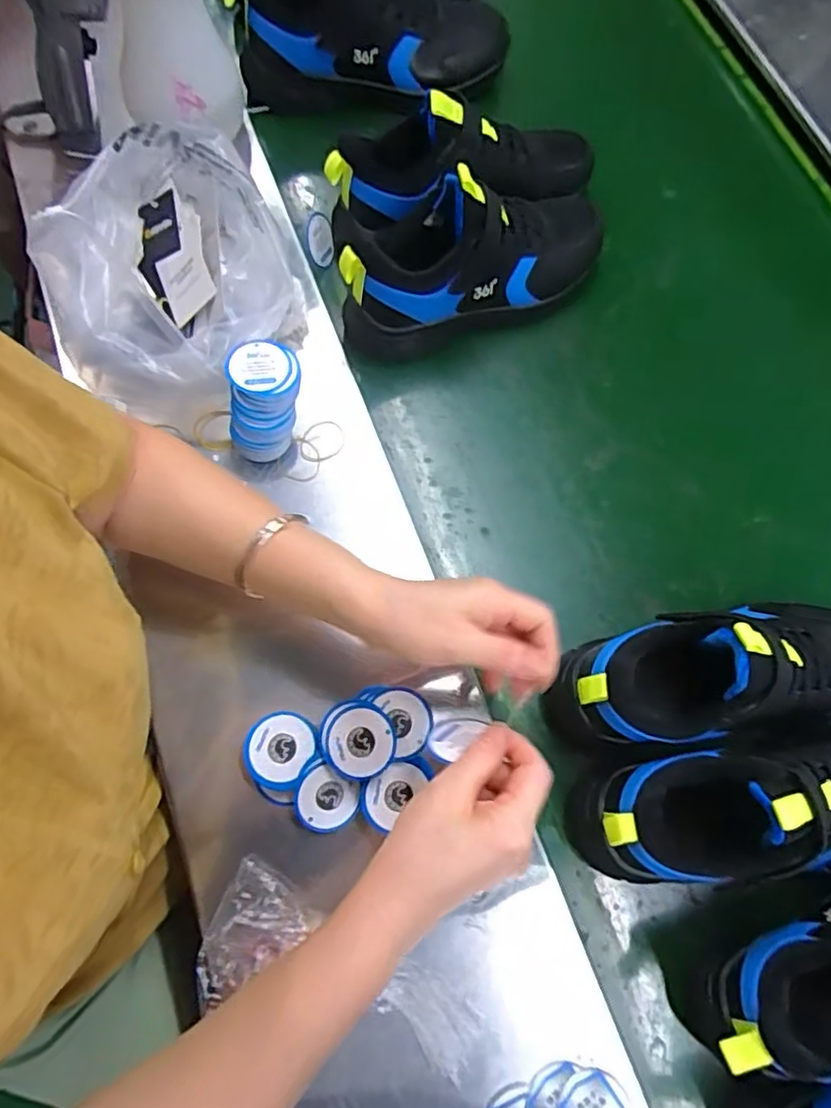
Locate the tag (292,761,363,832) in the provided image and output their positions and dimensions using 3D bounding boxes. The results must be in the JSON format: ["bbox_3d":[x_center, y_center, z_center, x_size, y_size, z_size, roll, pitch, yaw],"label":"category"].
[{"bbox_3d":[-0.063,0.175,0.446,0.044,0.004,0.041,3,80,-17],"label":"tag"}]

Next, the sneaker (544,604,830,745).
[{"bbox_3d":[0.242,0.084,0.462,0.261,0.139,0.085,-6,72,-3],"label":"sneaker"}]

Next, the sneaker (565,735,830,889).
[{"bbox_3d":[0.249,0.184,0.439,0.259,0.122,0.092,-6,72,-3],"label":"sneaker"}]

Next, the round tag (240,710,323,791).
[{"bbox_3d":[-0.095,0.138,0.447,0.053,0.008,0.049,0,72,-1],"label":"round tag"}]

